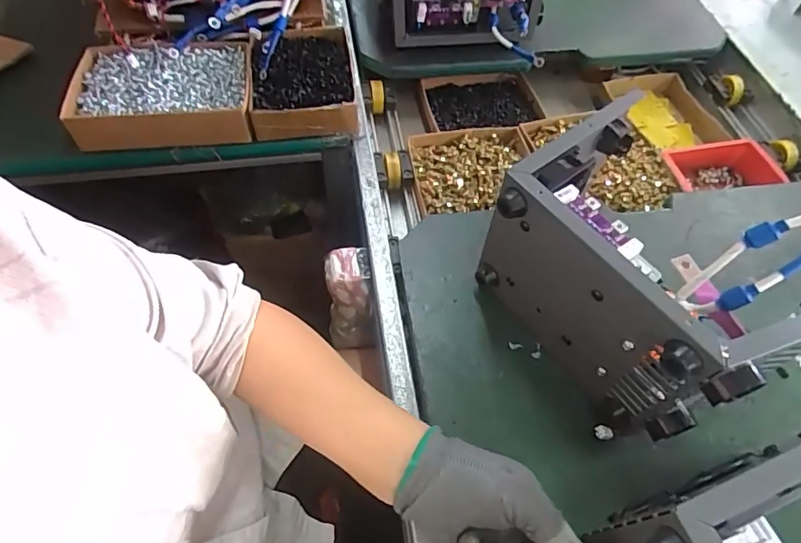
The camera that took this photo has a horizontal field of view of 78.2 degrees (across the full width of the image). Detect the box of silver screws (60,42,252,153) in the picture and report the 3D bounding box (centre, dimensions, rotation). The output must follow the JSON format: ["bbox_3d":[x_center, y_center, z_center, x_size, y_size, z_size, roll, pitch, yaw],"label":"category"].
[{"bbox_3d":[-0.295,-0.225,0.620,0.214,0.044,0.148,-2,58,-3],"label":"box of silver screws"}]

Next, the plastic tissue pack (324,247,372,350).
[{"bbox_3d":[-0.064,0.035,0.600,0.060,0.147,0.054,-4,58,-5],"label":"plastic tissue pack"}]

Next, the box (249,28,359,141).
[{"bbox_3d":[-0.128,-0.256,0.651,0.127,0.046,0.174,-5,58,-6],"label":"box"}]

